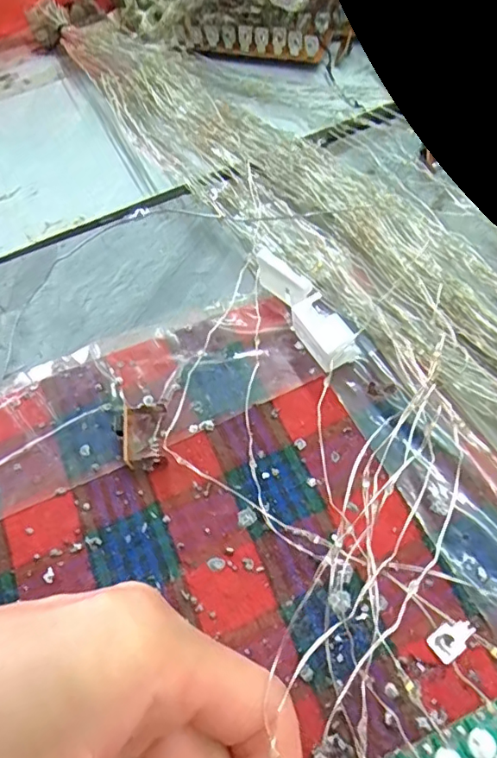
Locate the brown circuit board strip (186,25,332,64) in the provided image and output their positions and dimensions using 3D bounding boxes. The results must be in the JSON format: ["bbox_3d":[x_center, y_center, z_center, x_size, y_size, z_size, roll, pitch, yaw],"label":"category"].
[{"bbox_3d":[0.005,-0.186,0.295,0.077,0.012,0.017,6,61,7],"label":"brown circuit board strip"}]

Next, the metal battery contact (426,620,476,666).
[{"bbox_3d":[0.058,0.074,0.154,0.014,0.004,0.008,-36,64,-15],"label":"metal battery contact"}]

